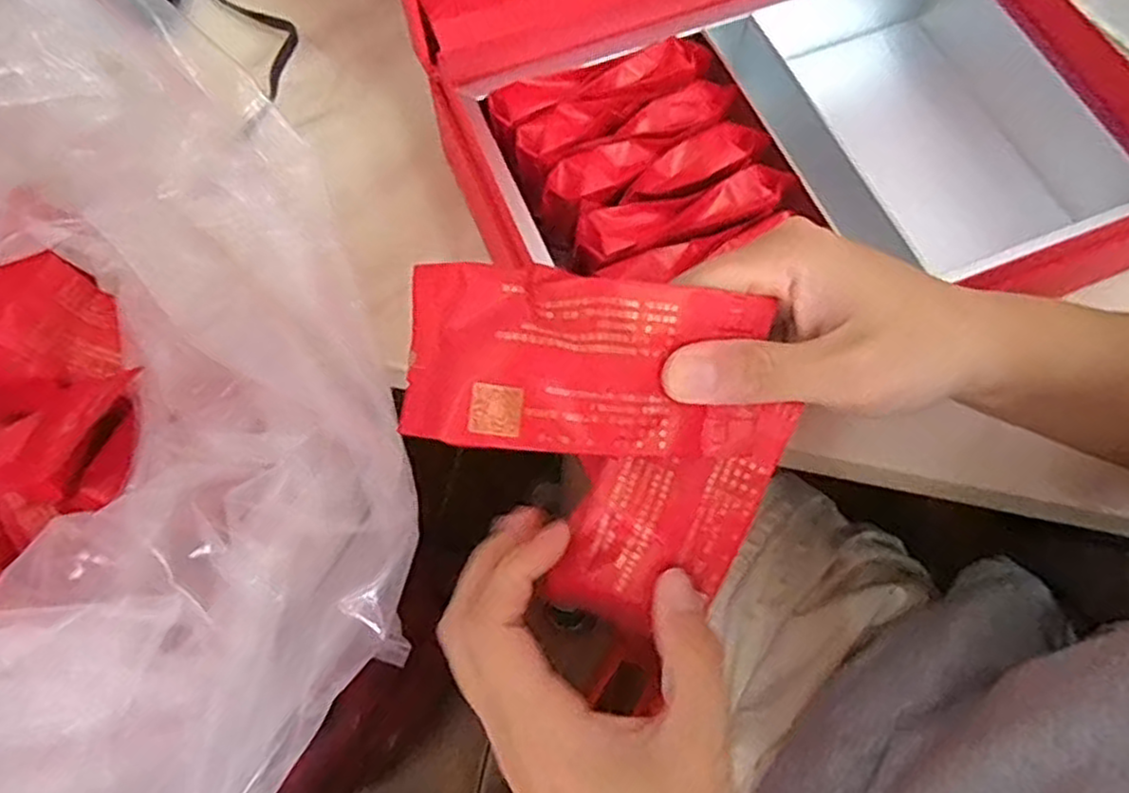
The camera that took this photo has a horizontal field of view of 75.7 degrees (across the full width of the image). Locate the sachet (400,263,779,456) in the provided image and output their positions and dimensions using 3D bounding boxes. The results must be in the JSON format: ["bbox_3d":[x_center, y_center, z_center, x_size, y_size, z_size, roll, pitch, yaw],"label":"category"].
[{"bbox_3d":[0.005,-0.011,0.230,0.105,0.027,0.053,4,93,-15],"label":"sachet"}]

